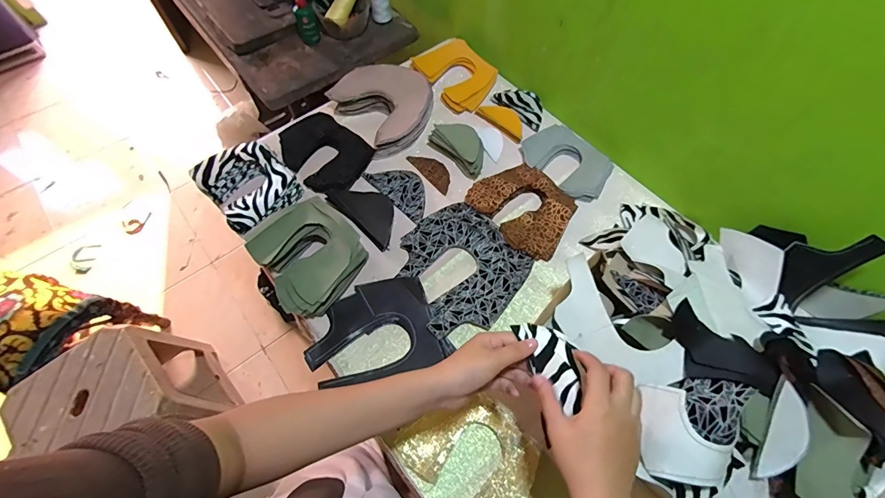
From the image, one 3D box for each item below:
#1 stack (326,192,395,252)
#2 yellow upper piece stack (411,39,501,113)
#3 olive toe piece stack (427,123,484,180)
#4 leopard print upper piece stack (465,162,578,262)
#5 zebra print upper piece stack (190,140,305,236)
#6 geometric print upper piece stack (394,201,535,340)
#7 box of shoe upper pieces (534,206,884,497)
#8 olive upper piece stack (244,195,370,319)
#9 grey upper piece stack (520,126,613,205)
[{"bbox_3d":[-0.125,-0.066,0.690,0.141,0.024,0.073,40,69,18],"label":"stack"},{"bbox_3d":[0.028,-0.366,0.833,0.126,0.024,0.176,-39,74,-8],"label":"yellow upper piece stack"},{"bbox_3d":[0.032,-0.191,0.733,0.056,0.045,0.127,-36,68,-18],"label":"olive toe piece stack"},{"bbox_3d":[0.142,-0.071,0.683,0.134,0.021,0.171,-35,68,-17],"label":"leopard print upper piece stack"},{"bbox_3d":[-0.331,-0.111,0.694,0.132,0.043,0.159,-40,69,-19],"label":"zebra print upper piece stack"},{"bbox_3d":[0.024,0.027,0.638,0.191,0.016,0.197,-38,69,-18],"label":"geometric print upper piece stack"},{"bbox_3d":[0.345,0.115,0.510,0.392,0.152,0.375,-41,70,-19],"label":"box of shoe upper pieces"},{"bbox_3d":[-0.207,0.007,0.625,0.148,0.042,0.167,-38,69,-18],"label":"olive upper piece stack"},{"bbox_3d":[0.226,-0.158,0.729,0.114,0.026,0.161,-35,68,-17],"label":"grey upper piece stack"}]

